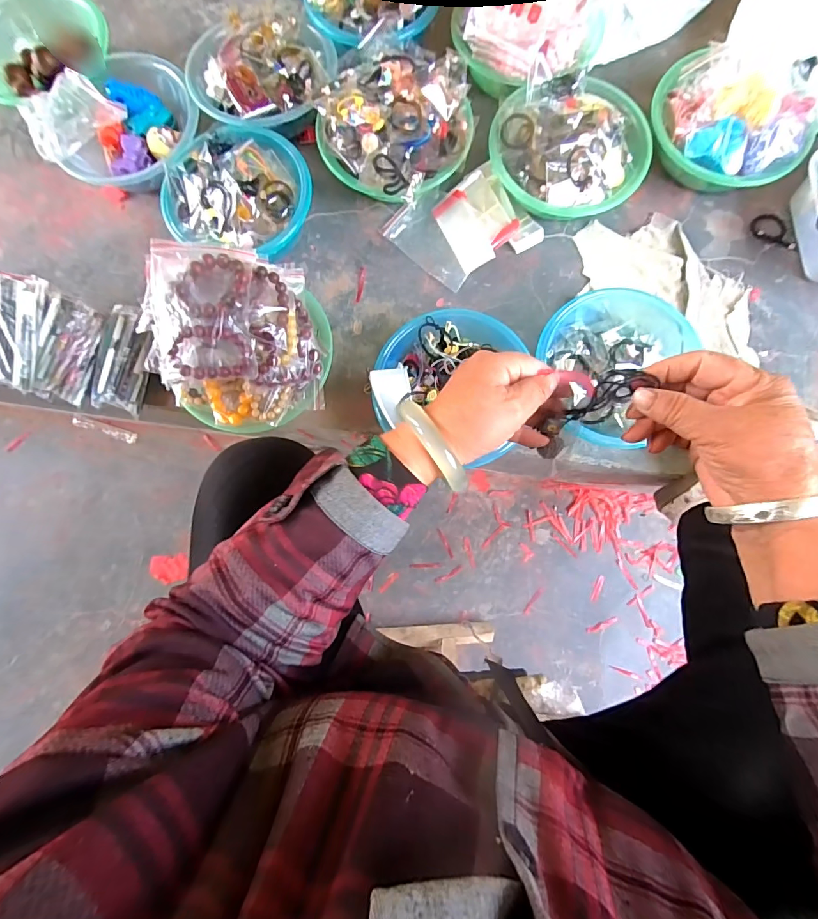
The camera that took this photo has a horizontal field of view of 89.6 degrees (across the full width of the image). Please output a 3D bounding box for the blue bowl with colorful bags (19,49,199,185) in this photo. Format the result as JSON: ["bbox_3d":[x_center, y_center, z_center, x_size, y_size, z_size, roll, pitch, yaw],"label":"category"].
[{"bbox_3d":[-0.454,-0.532,0.666,0.231,0.096,0.217,0,81,2],"label":"blue bowl with colorful bags"}]

